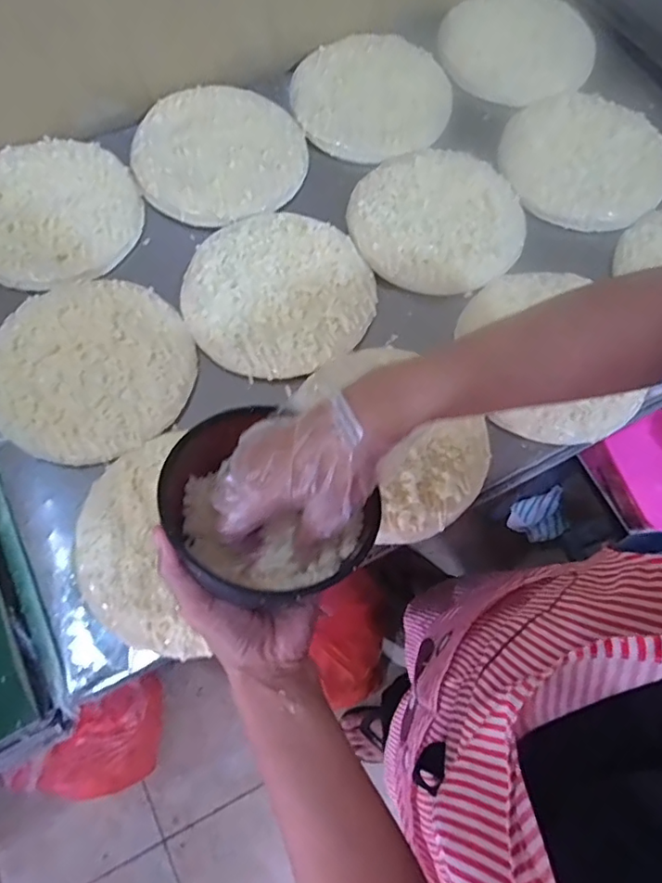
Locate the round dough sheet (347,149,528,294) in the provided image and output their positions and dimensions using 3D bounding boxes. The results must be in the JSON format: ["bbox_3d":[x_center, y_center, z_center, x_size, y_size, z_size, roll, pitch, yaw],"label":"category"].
[{"bbox_3d":[0.122,-0.258,0.638,0.195,0.019,0.185,0,70,-1],"label":"round dough sheet"}]

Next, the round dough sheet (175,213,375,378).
[{"bbox_3d":[-0.056,-0.165,0.595,0.197,0.012,0.197,0,70,-1],"label":"round dough sheet"}]

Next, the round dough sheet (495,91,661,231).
[{"bbox_3d":[0.305,-0.342,0.664,0.191,0.009,0.191,0,70,-1],"label":"round dough sheet"}]

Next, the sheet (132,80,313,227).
[{"bbox_3d":[-0.134,-0.351,0.670,0.203,0.020,0.193,0,70,-1],"label":"sheet"}]

